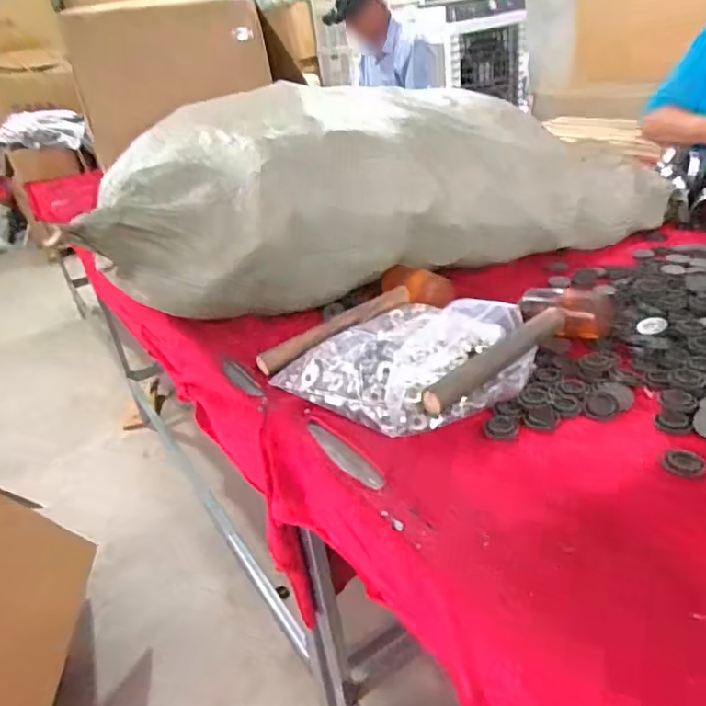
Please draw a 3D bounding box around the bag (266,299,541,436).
[{"bbox_3d":[0.053,0.010,0.632,0.279,0.076,0.151,-4,30,6],"label":"bag"}]

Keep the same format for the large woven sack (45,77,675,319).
[{"bbox_3d":[0.063,-0.271,0.921,0.886,0.263,0.275,-18,31,-18],"label":"large woven sack"}]

